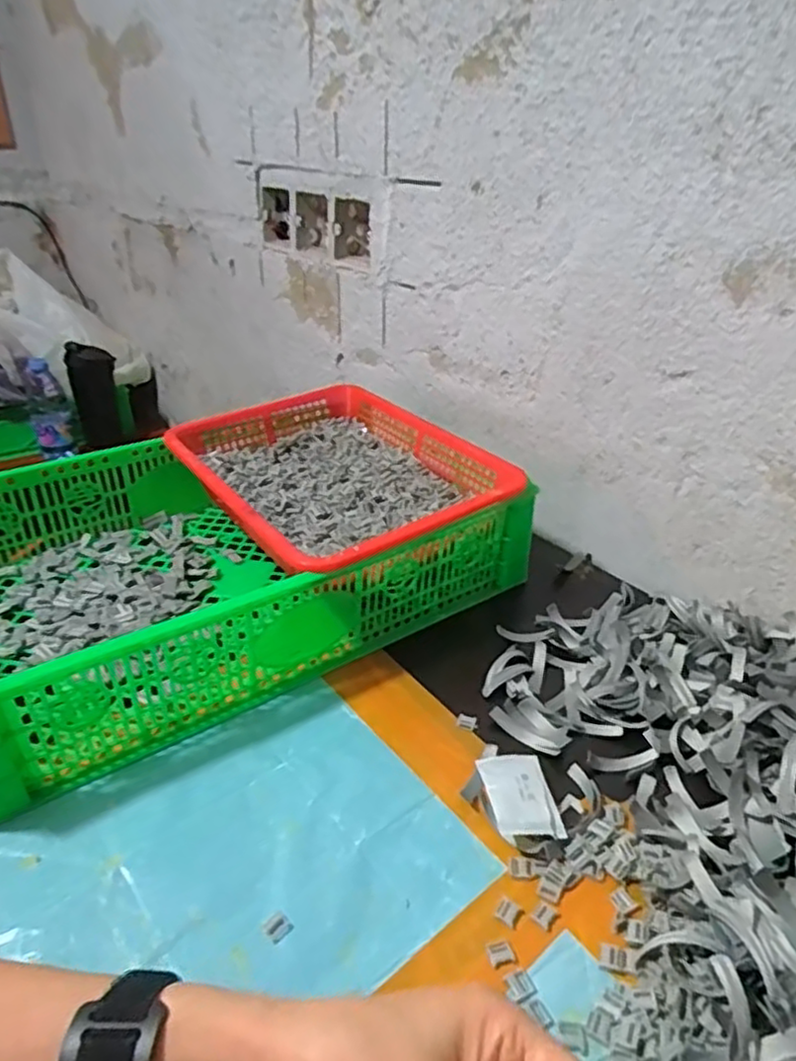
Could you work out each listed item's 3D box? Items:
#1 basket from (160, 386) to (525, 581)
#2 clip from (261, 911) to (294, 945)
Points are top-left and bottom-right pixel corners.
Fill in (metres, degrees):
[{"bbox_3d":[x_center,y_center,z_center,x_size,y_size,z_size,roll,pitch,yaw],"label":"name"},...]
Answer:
[{"bbox_3d":[-0.053,-0.046,0.640,0.242,0.070,0.295,-19,36,-31],"label":"basket"},{"bbox_3d":[-0.064,0.211,0.361,0.013,0.004,0.013,26,38,35],"label":"clip"}]

